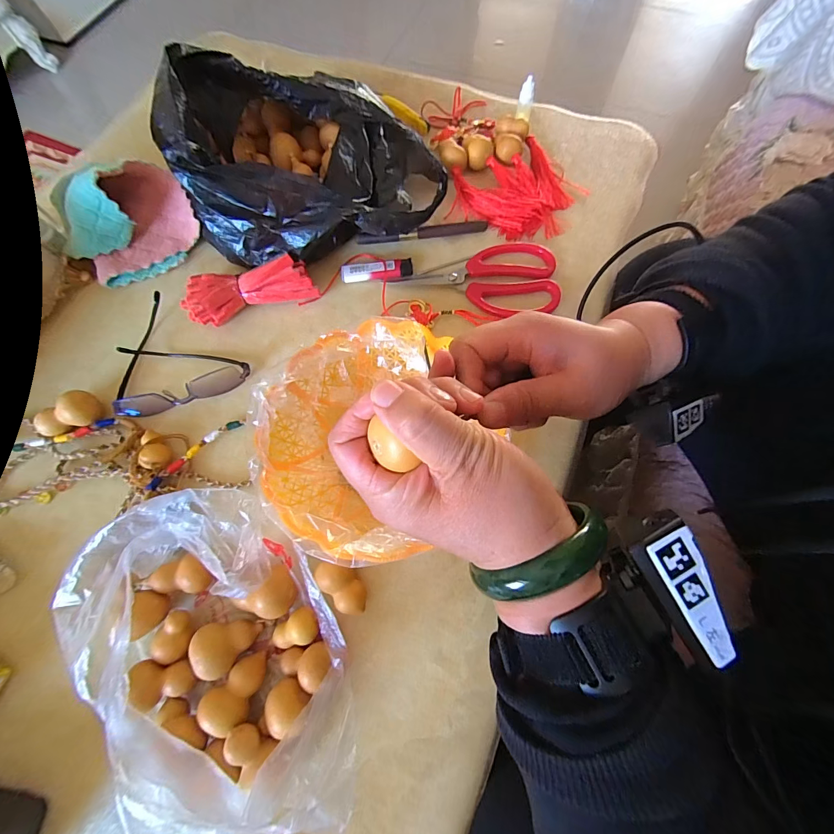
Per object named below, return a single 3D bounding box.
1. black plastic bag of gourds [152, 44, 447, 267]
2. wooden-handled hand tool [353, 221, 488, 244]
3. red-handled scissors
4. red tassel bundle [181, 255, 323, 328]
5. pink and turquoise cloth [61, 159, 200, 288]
[{"bbox_3d":[-0.100,-0.287,0.409,0.258,0.134,0.228,7,70,4],"label":"black plastic bag of gourds"},{"bbox_3d":[0.006,-0.217,0.446,0.152,0.012,0.013,-6,70,-1],"label":"wooden-handled hand tool"},{"bbox_3d":[0.069,-0.153,0.422,0.171,0.009,0.091,-5,70,0],"label":"red-handled scissors"},{"bbox_3d":[-0.183,-0.137,0.411,0.140,0.040,0.050,-19,71,-5],"label":"red tassel bundle"},{"bbox_3d":[-0.323,-0.220,0.418,0.136,0.088,0.087,-33,73,-10],"label":"pink and turquoise cloth"}]

